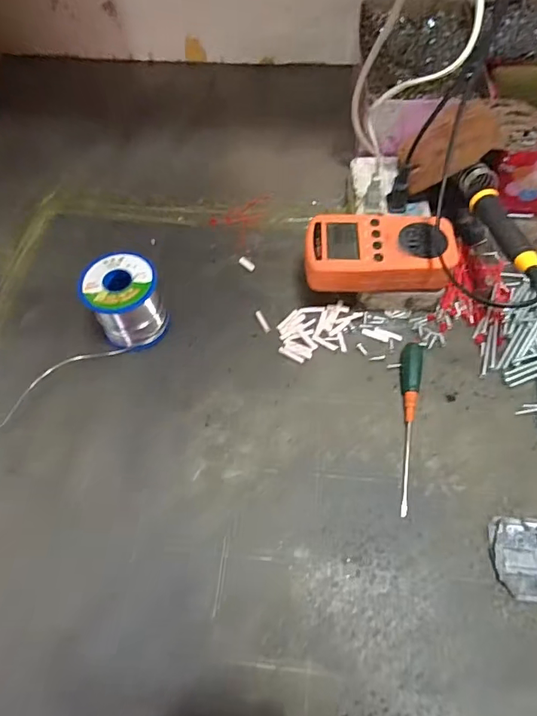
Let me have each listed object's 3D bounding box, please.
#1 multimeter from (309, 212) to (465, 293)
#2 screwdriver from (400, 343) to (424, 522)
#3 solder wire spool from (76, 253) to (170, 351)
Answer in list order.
[{"bbox_3d":[0.099,-0.095,0.415,0.128,0.035,0.066,1,61,2],"label":"multimeter"},{"bbox_3d":[0.117,0.054,0.382,0.018,0.015,0.148,9,62,7],"label":"screwdriver"},{"bbox_3d":[-0.129,-0.051,0.418,0.062,0.063,0.063,-26,63,-12],"label":"solder wire spool"}]

